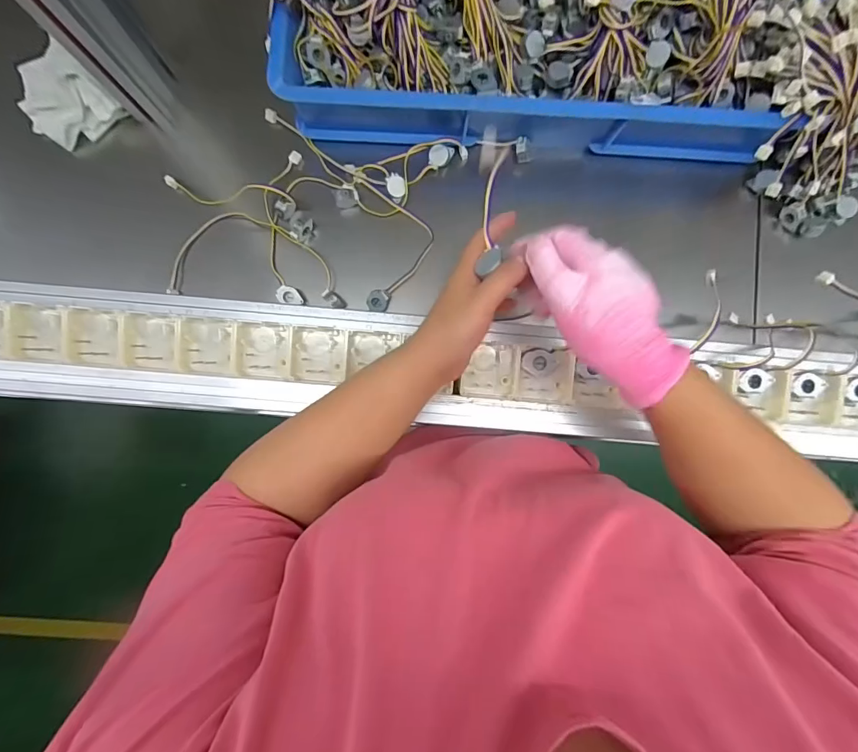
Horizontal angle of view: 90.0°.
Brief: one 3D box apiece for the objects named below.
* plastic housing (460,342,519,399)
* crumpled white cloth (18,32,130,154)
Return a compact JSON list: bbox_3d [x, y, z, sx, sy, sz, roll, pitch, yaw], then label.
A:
[{"bbox_3d":[0.057,-0.006,0.400,0.051,0.011,0.051,5,87,-1],"label":"plastic housing"},{"bbox_3d":[-0.450,-0.342,0.517,0.101,0.047,0.138,-45,89,-2],"label":"crumpled white cloth"}]

